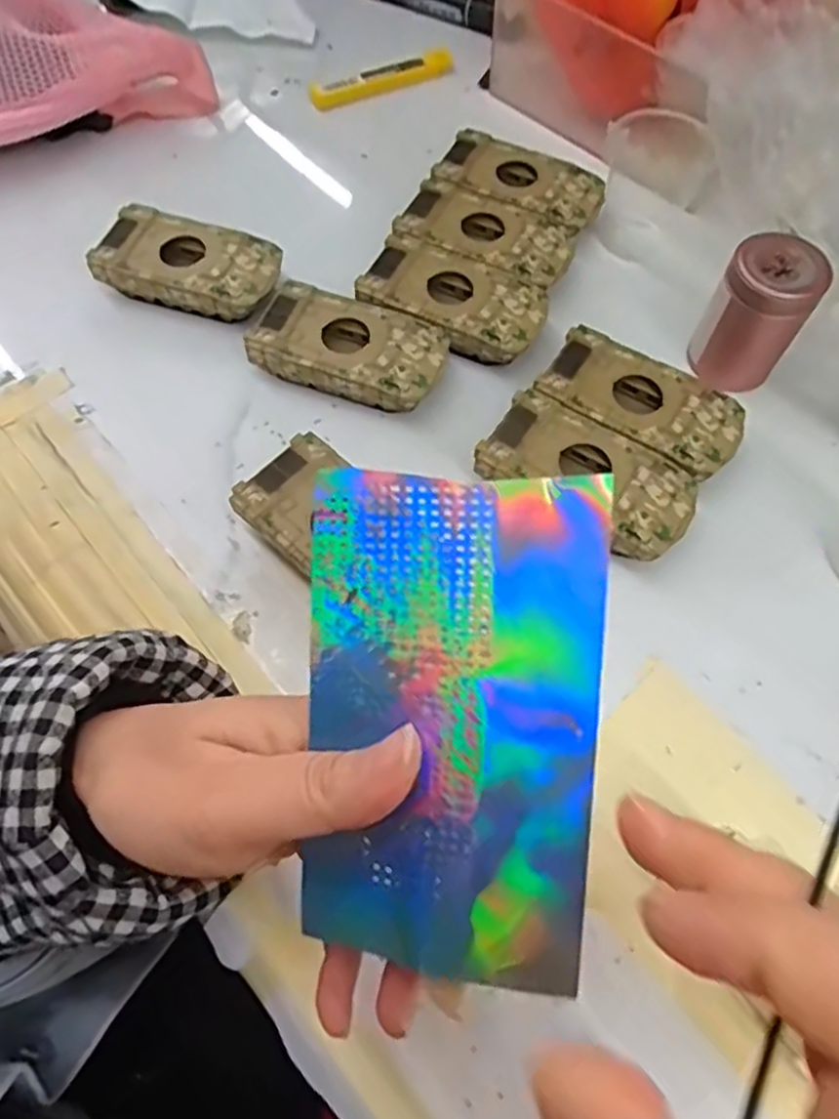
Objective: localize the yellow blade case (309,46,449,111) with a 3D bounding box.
[{"bbox_3d":[-0.024,-0.331,0.476,0.106,0.011,0.013,-28,68,-12],"label":"yellow blade case"}]

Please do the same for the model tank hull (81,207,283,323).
[{"bbox_3d":[-0.125,-0.159,0.385,0.094,0.029,0.050,15,66,7],"label":"model tank hull"}]

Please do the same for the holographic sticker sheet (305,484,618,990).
[{"bbox_3d":[0.006,0.041,0.177,0.074,0.009,0.123,4,88,17],"label":"holographic sticker sheet"}]

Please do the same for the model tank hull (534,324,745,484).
[{"bbox_3d":[0.109,-0.074,0.344,0.095,0.021,0.050,31,68,13],"label":"model tank hull"}]

